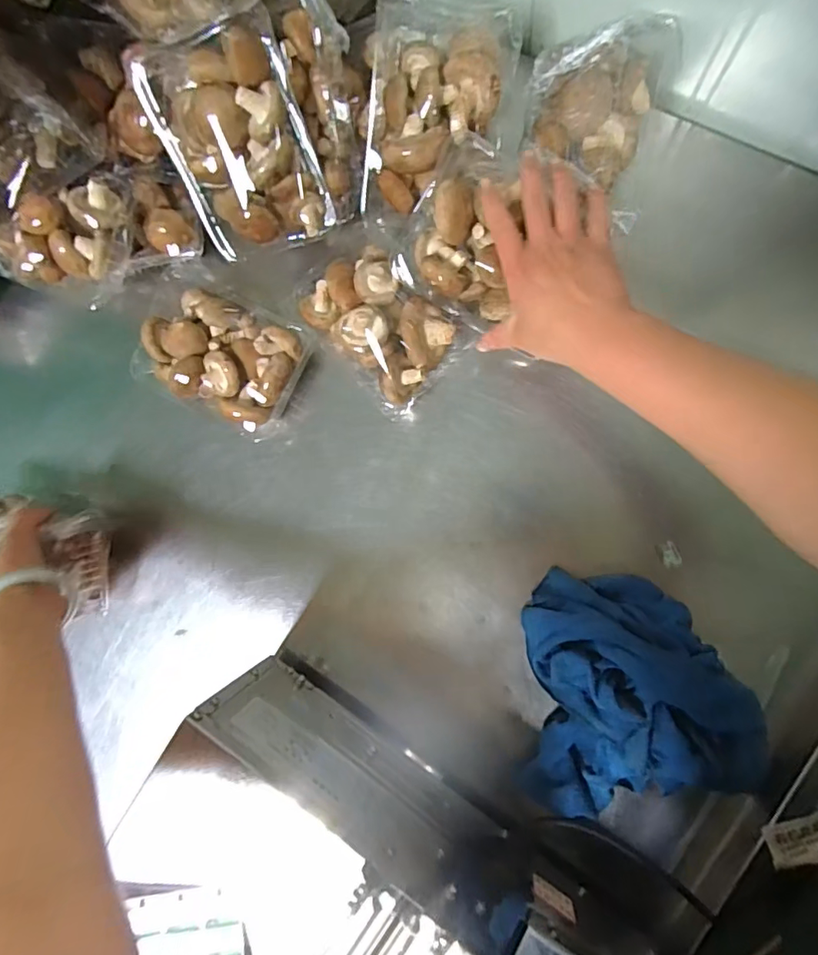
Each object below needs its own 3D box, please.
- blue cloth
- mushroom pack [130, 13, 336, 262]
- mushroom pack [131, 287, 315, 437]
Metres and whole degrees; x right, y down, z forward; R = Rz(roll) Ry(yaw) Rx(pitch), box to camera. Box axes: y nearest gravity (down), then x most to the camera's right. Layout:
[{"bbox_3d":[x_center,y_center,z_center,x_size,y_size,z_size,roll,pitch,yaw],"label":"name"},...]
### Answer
[{"bbox_3d":[0.214,0.203,0.468,0.208,0.072,0.219,0,88,10],"label":"blue cloth"},{"bbox_3d":[-0.151,-0.292,0.451,0.132,0.044,0.175,-9,119,21],"label":"mushroom pack"},{"bbox_3d":[-0.195,-0.125,0.532,0.174,0.066,0.116,26,93,10],"label":"mushroom pack"}]

